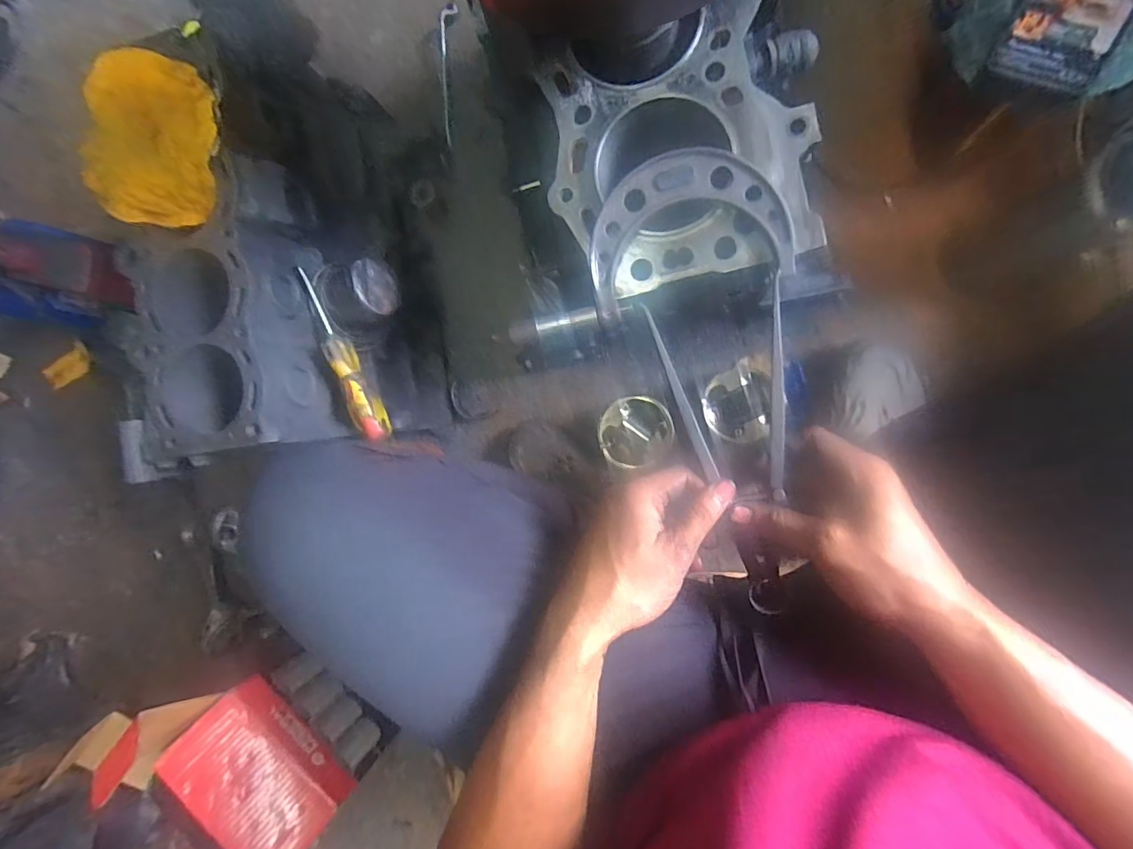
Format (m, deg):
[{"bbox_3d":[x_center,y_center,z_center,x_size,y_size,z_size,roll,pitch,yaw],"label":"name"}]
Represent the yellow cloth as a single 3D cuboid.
[{"bbox_3d":[-0.395,-0.274,0.481,0.138,0.035,0.157,12,94,9],"label":"yellow cloth"}]

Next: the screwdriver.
[{"bbox_3d":[-0.240,-0.071,0.533,0.031,0.039,0.190,-20,89,10],"label":"screwdriver"}]

